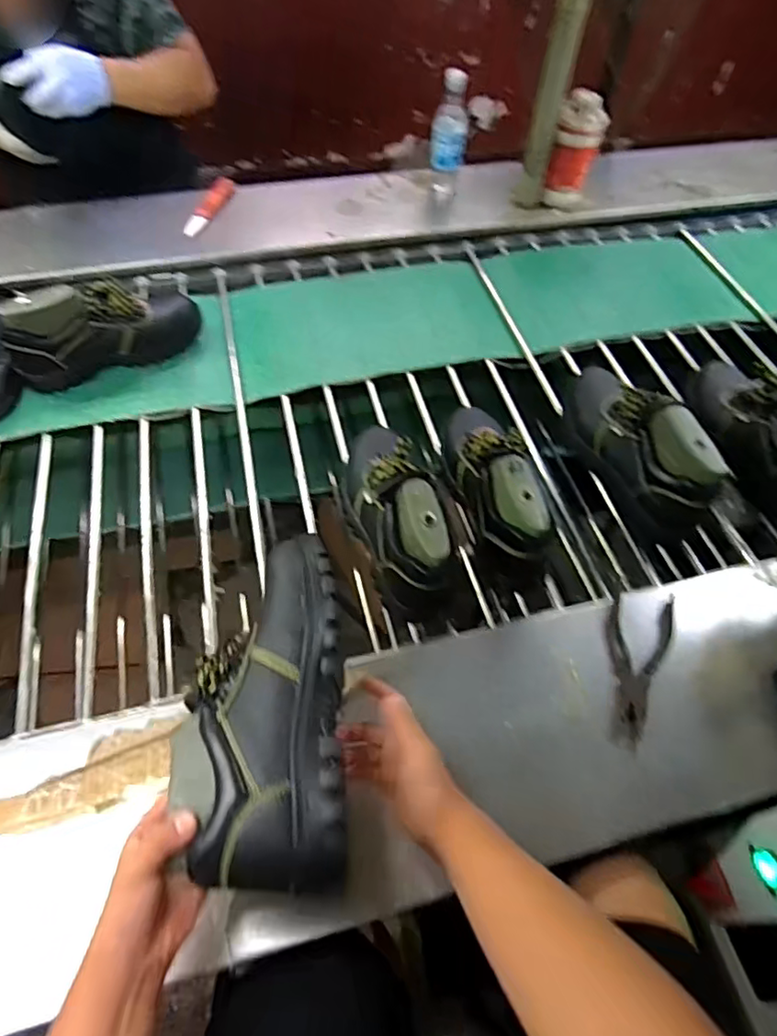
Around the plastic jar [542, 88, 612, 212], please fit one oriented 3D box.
[{"bbox_3d":[0.372,-0.732,1.206,0.086,0.200,0.071,27,59,14],"label":"plastic jar"}]

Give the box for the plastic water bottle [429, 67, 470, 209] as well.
[{"bbox_3d":[0.123,-0.765,1.243,0.073,0.245,0.072,10,57,3],"label":"plastic water bottle"}]

